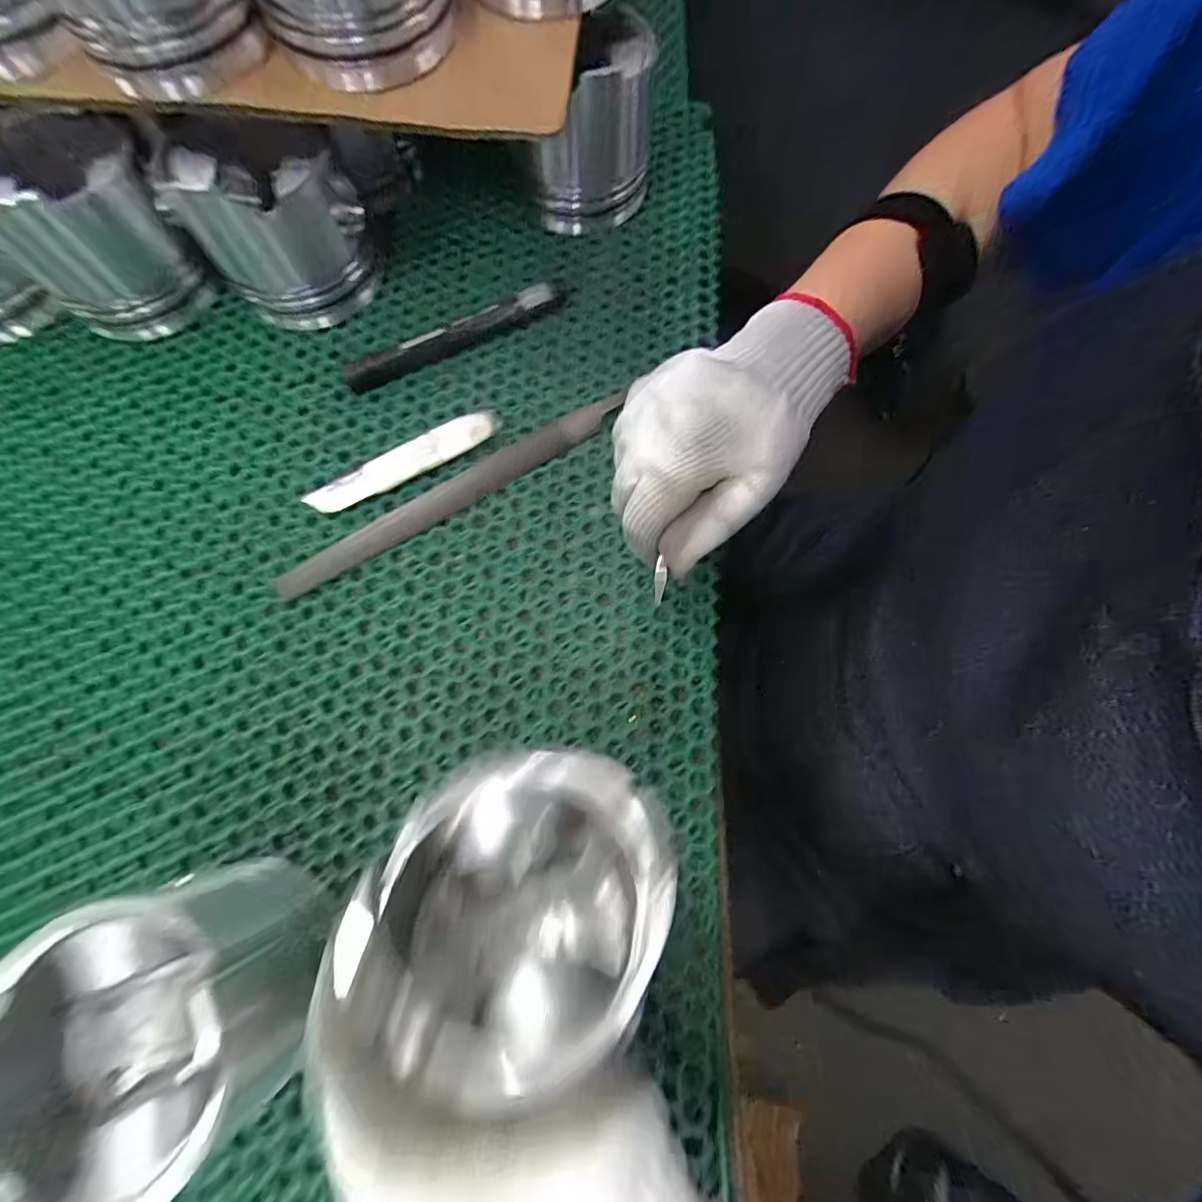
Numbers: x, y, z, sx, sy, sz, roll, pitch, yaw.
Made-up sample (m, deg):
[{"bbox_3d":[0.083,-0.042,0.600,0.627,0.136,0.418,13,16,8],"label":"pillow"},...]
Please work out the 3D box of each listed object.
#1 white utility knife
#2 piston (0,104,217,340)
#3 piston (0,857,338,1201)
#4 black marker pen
[{"bbox_3d":[-0.112,-0.080,0.312,0.113,0.011,0.022,-31,75,-10],"label":"white utility knife"},{"bbox_3d":[-0.306,-0.229,0.327,0.090,0.082,0.092,-41,77,-12],"label":"piston"},{"bbox_3d":[-0.158,0.153,0.199,0.087,0.091,0.090,0,73,-1],"label":"piston"},{"bbox_3d":[-0.089,-0.166,0.337,0.142,0.016,0.019,-25,75,-8],"label":"black marker pen"}]

